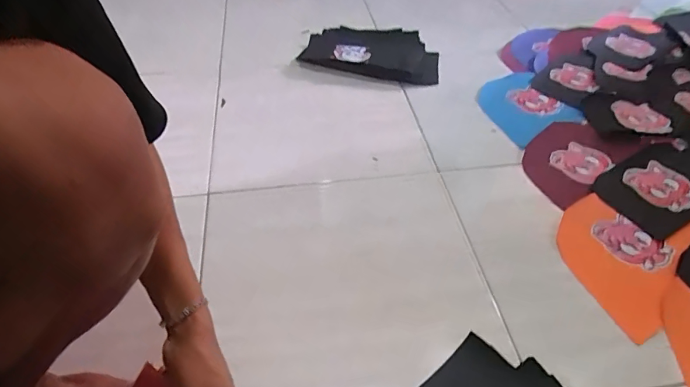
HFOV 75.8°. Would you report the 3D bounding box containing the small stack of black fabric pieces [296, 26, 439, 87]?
[{"bbox_3d":[0.066,-0.327,1.030,0.319,0.052,0.167,16,47,14],"label":"small stack of black fabric pieces"}]

